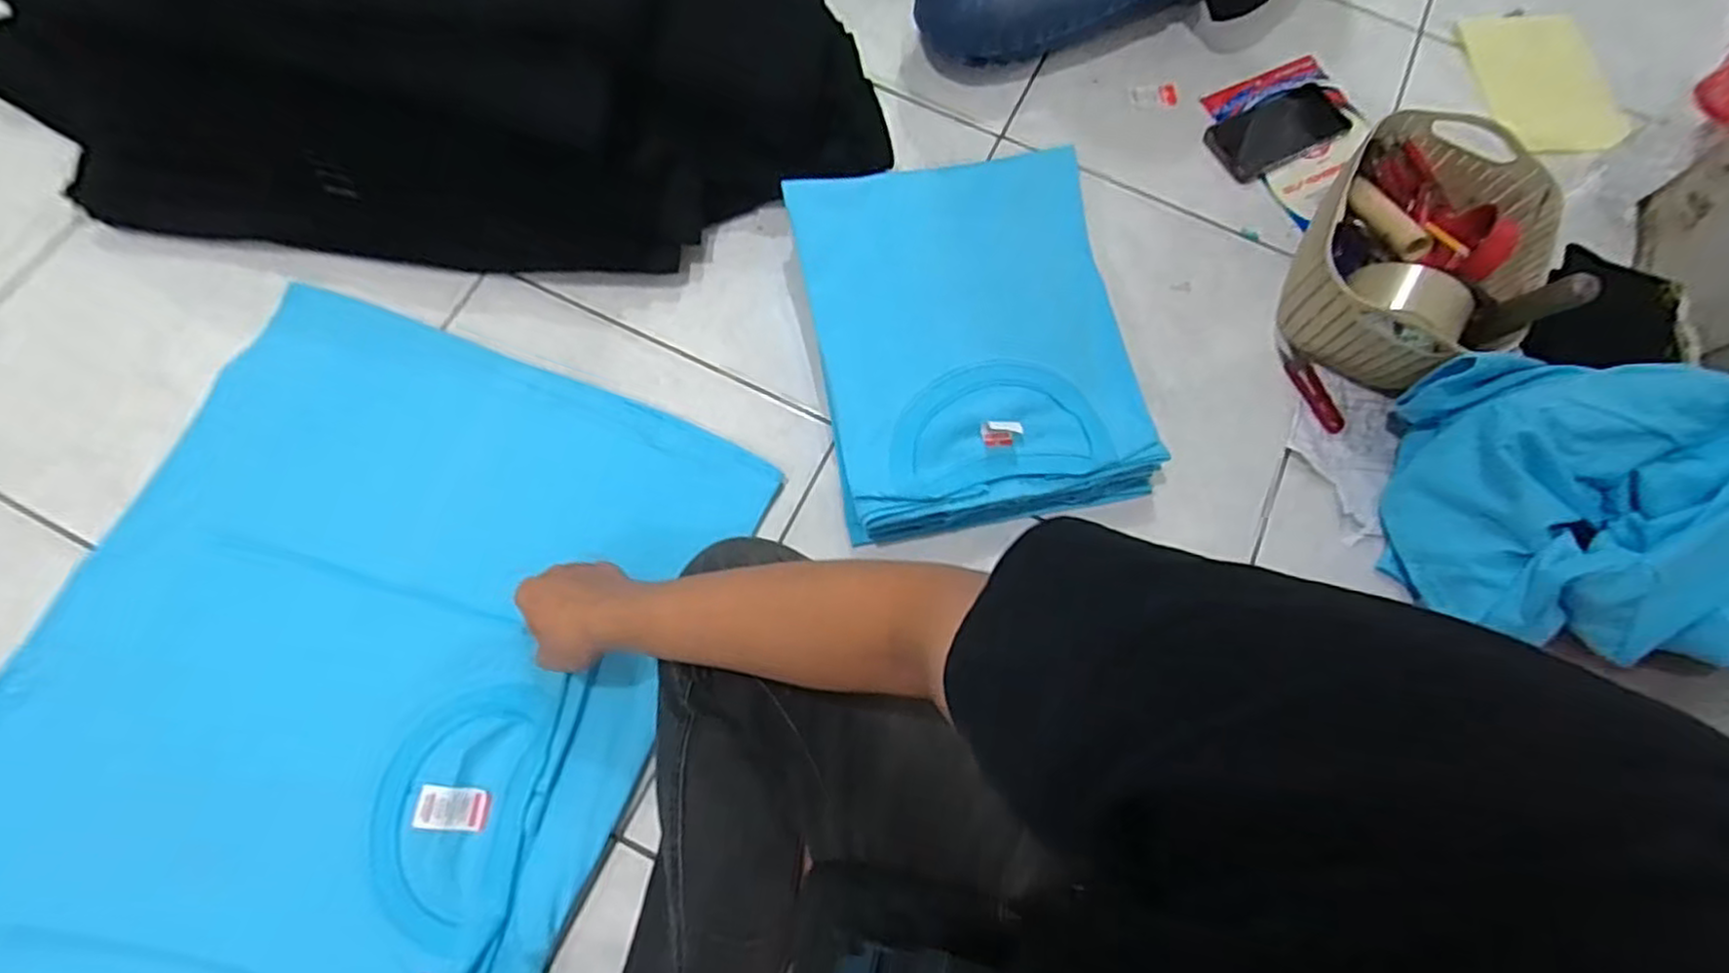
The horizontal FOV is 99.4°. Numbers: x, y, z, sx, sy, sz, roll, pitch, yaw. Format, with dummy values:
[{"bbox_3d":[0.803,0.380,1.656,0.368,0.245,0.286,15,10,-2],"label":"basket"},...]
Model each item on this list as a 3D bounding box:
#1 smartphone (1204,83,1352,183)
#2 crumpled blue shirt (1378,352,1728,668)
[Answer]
[{"bbox_3d":[0.471,-0.406,0.835,0.167,0.012,0.078,-26,74,-10],"label":"smartphone"},{"bbox_3d":[0.595,0.014,0.611,0.223,0.192,0.236,14,71,3],"label":"crumpled blue shirt"}]

